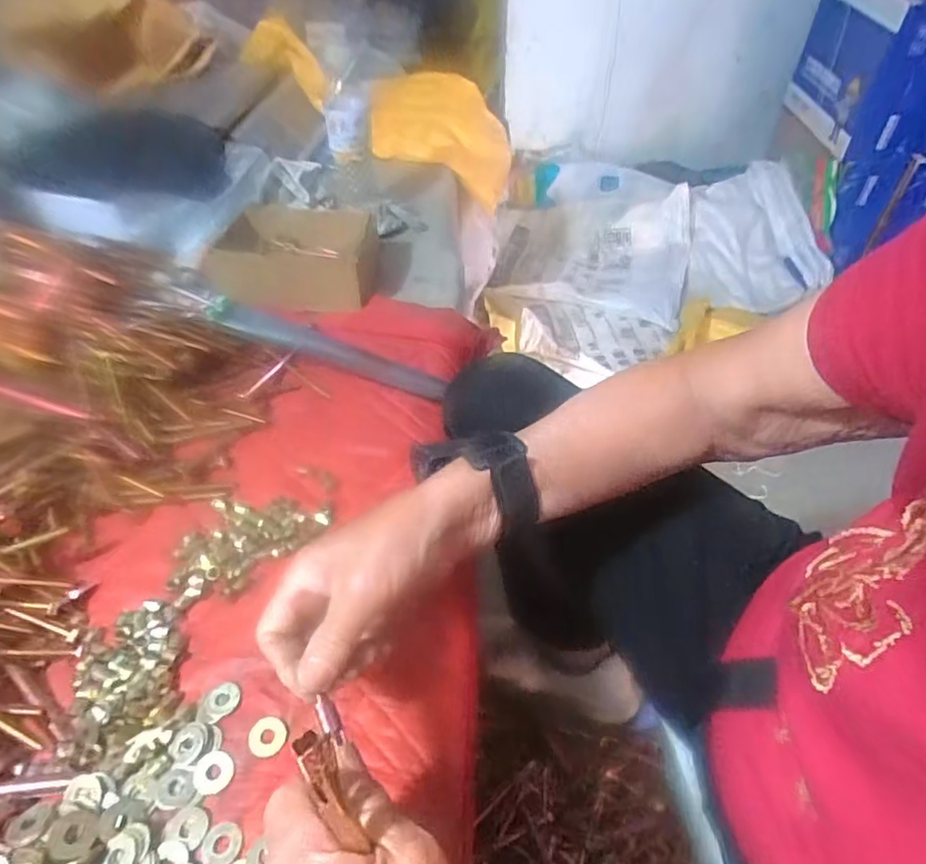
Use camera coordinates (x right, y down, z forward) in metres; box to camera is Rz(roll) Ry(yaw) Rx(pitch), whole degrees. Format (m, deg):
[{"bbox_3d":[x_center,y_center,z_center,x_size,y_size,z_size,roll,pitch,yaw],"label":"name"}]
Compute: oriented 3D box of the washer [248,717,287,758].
[{"bbox_3d":[-0.118,0.184,0.361,0.021,0.004,0.022,1,43,2],"label":"washer"}]

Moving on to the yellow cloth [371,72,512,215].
[{"bbox_3d":[-0.044,-0.586,1.182,0.279,0.134,0.312,5,44,6],"label":"yellow cloth"}]

